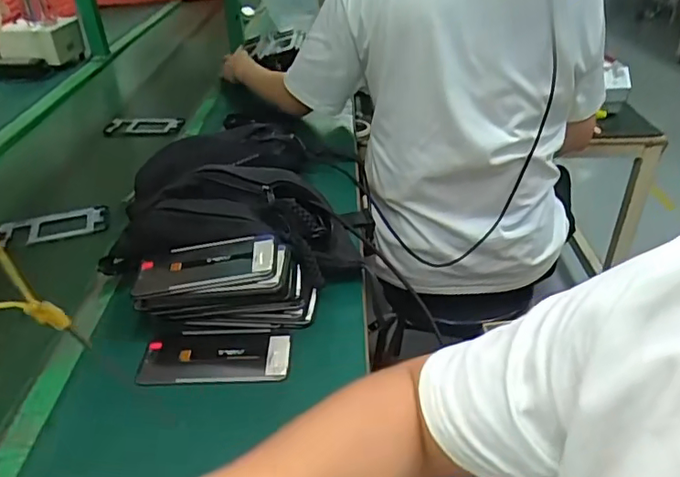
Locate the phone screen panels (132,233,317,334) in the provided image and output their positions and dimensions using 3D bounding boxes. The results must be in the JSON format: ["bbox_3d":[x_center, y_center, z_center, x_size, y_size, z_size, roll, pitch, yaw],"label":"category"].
[{"bbox_3d":[-0.126,0.054,0.612,0.192,0.078,0.082,-3,34,-1],"label":"phone screen panels"}]

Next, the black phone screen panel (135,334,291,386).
[{"bbox_3d":[-0.131,0.125,0.574,0.153,0.007,0.069,-3,32,1],"label":"black phone screen panel"}]

